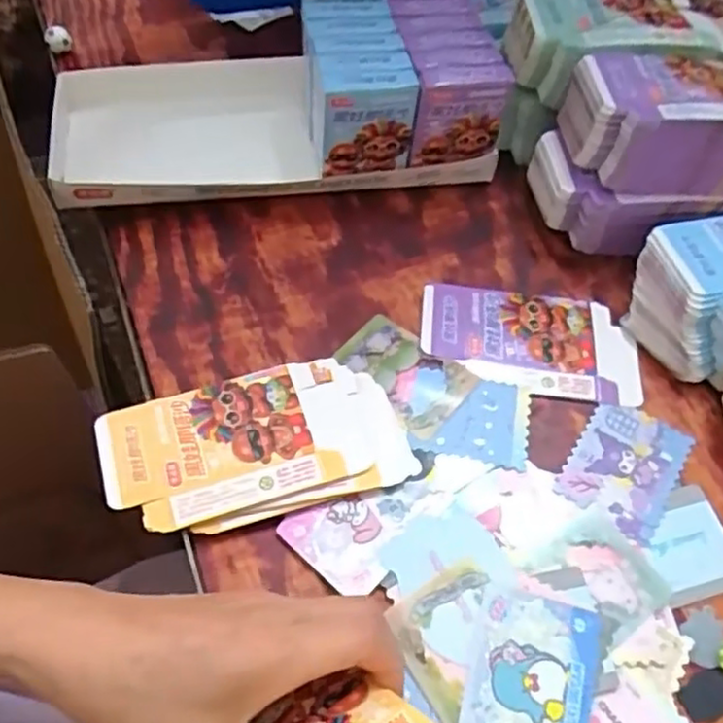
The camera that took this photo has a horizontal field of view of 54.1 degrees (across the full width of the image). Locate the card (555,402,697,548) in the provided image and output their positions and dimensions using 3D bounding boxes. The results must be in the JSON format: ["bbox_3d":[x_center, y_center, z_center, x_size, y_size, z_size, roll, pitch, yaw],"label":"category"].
[{"bbox_3d":[0.163,0.063,0.437,0.061,0.004,0.084,30,59,15],"label":"card"}]

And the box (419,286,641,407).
[{"bbox_3d":[0.115,-0.015,0.485,0.146,0.004,0.082,7,56,1],"label":"box"}]

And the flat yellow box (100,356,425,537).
[{"bbox_3d":[-0.063,0.050,0.424,0.173,0.016,0.090,-13,58,-12],"label":"flat yellow box"}]

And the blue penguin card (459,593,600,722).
[{"bbox_3d":[0.087,0.165,0.361,0.063,0.007,0.086,14,56,5],"label":"blue penguin card"}]

